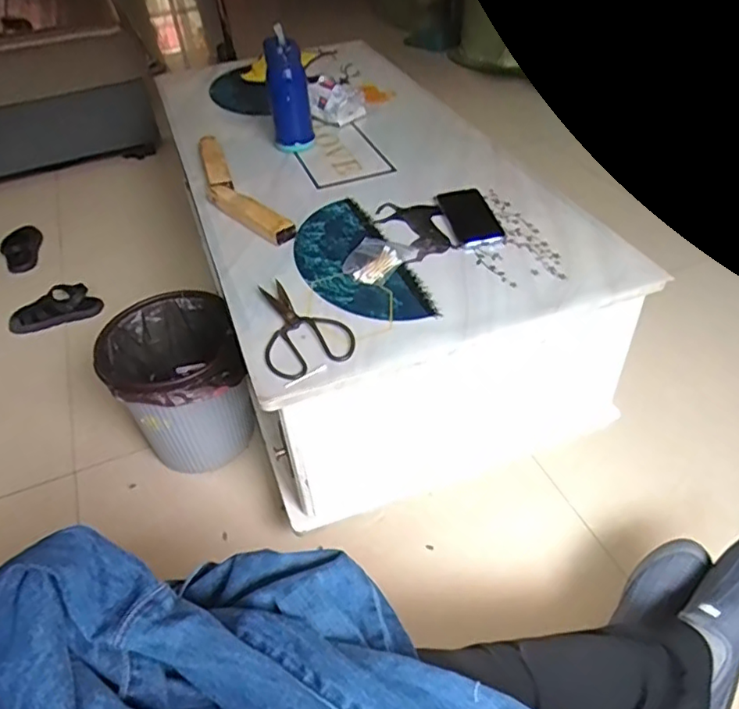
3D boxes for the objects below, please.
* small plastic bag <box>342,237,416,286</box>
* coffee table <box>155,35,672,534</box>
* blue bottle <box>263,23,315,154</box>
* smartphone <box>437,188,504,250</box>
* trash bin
[{"bbox_3d":[0.010,-0.145,0.915,0.091,0.012,0.107,19,48,23],"label":"small plastic bag"},{"bbox_3d":[-0.031,-0.268,1.231,0.585,0.371,1.044,-16,45,-13],"label":"coffee table"},{"bbox_3d":[-0.157,-0.505,1.161,0.077,0.202,0.072,-6,44,-2],"label":"blue bottle"},{"bbox_3d":[0.169,-0.230,0.992,0.080,0.006,0.177,-9,44,-5],"label":"smartphone"},{"bbox_3d":[-0.339,0.066,1.088,0.229,0.241,0.251,-20,46,-17],"label":"trash bin"}]

